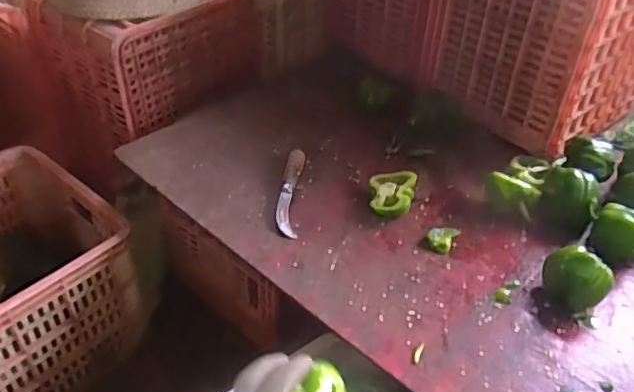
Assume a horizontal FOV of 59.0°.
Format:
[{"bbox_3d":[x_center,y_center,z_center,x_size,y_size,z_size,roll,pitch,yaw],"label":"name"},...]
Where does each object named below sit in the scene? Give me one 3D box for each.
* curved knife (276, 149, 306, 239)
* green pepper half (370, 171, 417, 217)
[{"bbox_3d":[-0.040,-0.009,0.854,0.032,0.022,0.183,3,40,1],"label":"curved knife"},{"bbox_3d":[0.112,-0.002,0.851,0.071,0.044,0.081,11,41,10],"label":"green pepper half"}]

